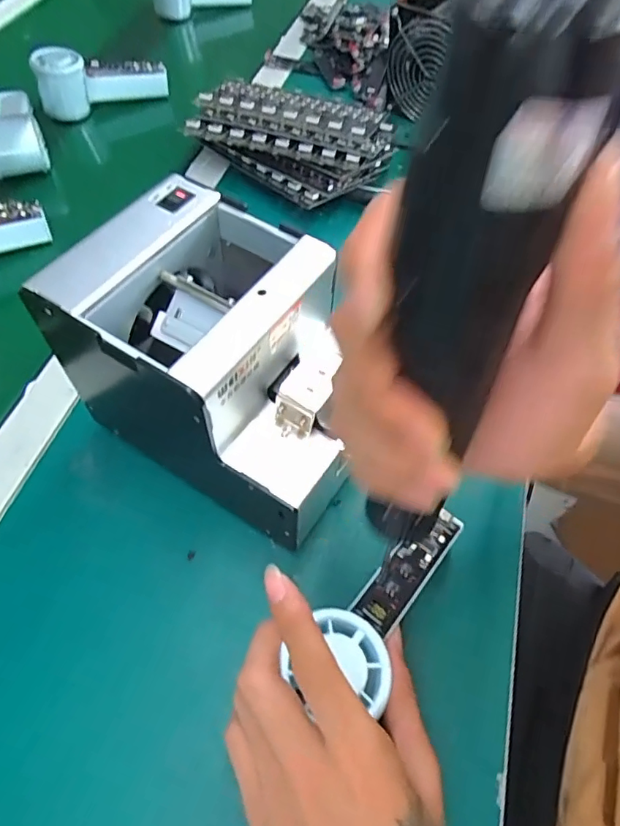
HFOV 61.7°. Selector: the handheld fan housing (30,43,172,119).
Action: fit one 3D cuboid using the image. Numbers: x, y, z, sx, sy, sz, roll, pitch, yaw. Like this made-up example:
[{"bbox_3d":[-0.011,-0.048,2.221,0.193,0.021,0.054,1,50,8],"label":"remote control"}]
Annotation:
[{"bbox_3d":[-0.248,-0.402,0.619,0.149,0.054,0.047,-21,66,-13],"label":"handheld fan housing"}]

